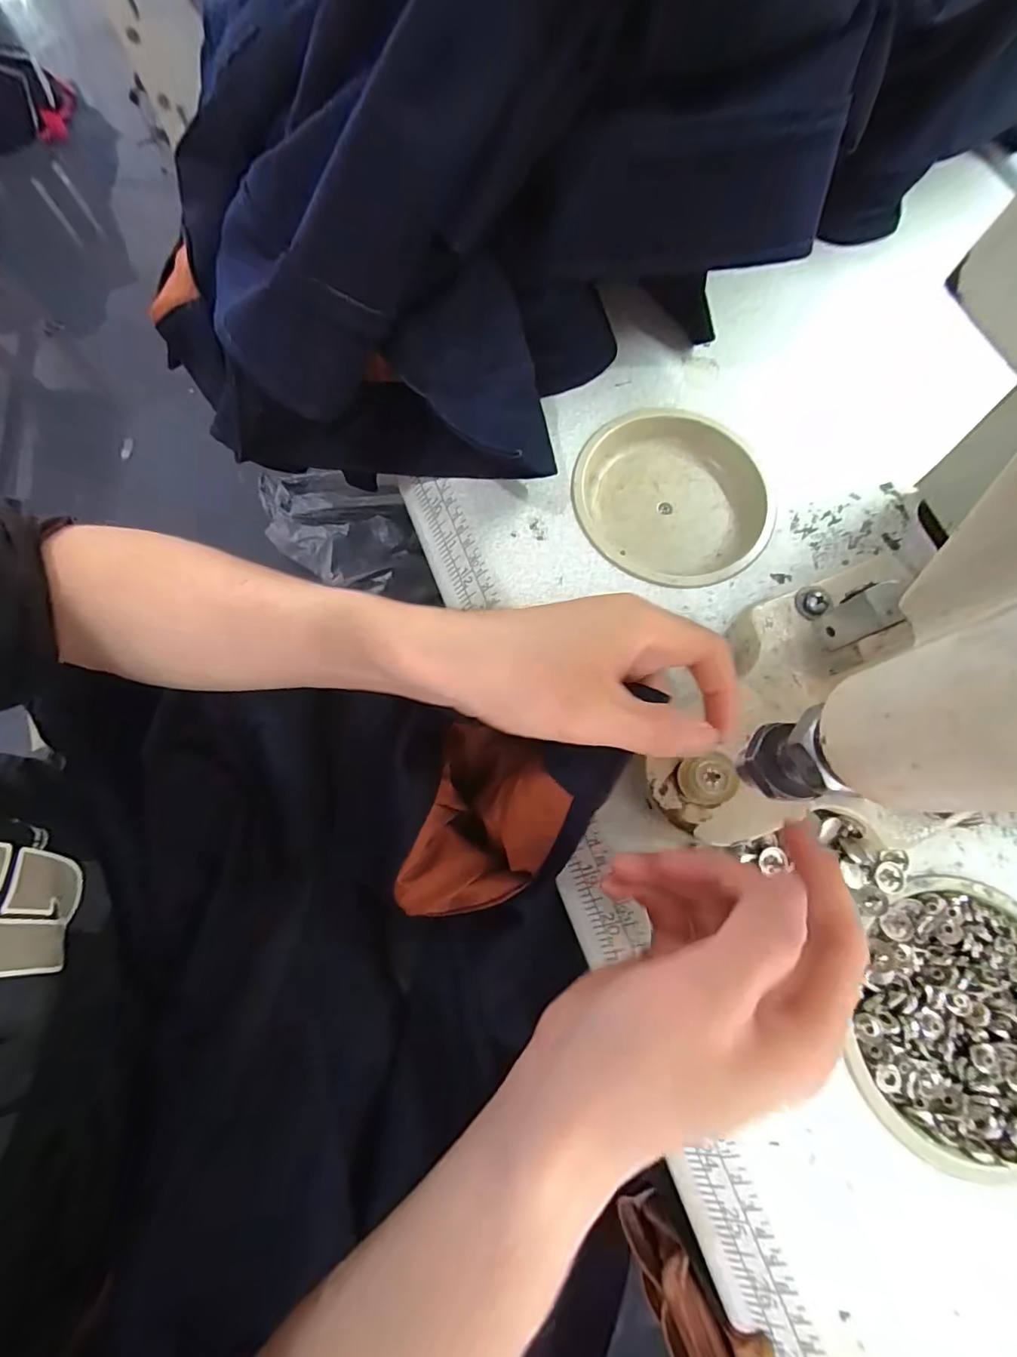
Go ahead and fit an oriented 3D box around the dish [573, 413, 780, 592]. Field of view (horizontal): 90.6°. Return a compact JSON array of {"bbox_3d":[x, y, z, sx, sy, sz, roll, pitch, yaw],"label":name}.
[{"bbox_3d":[0.100,-0.110,0.313,0.115,0.024,0.111,0,74,-1],"label":"dish"}]

